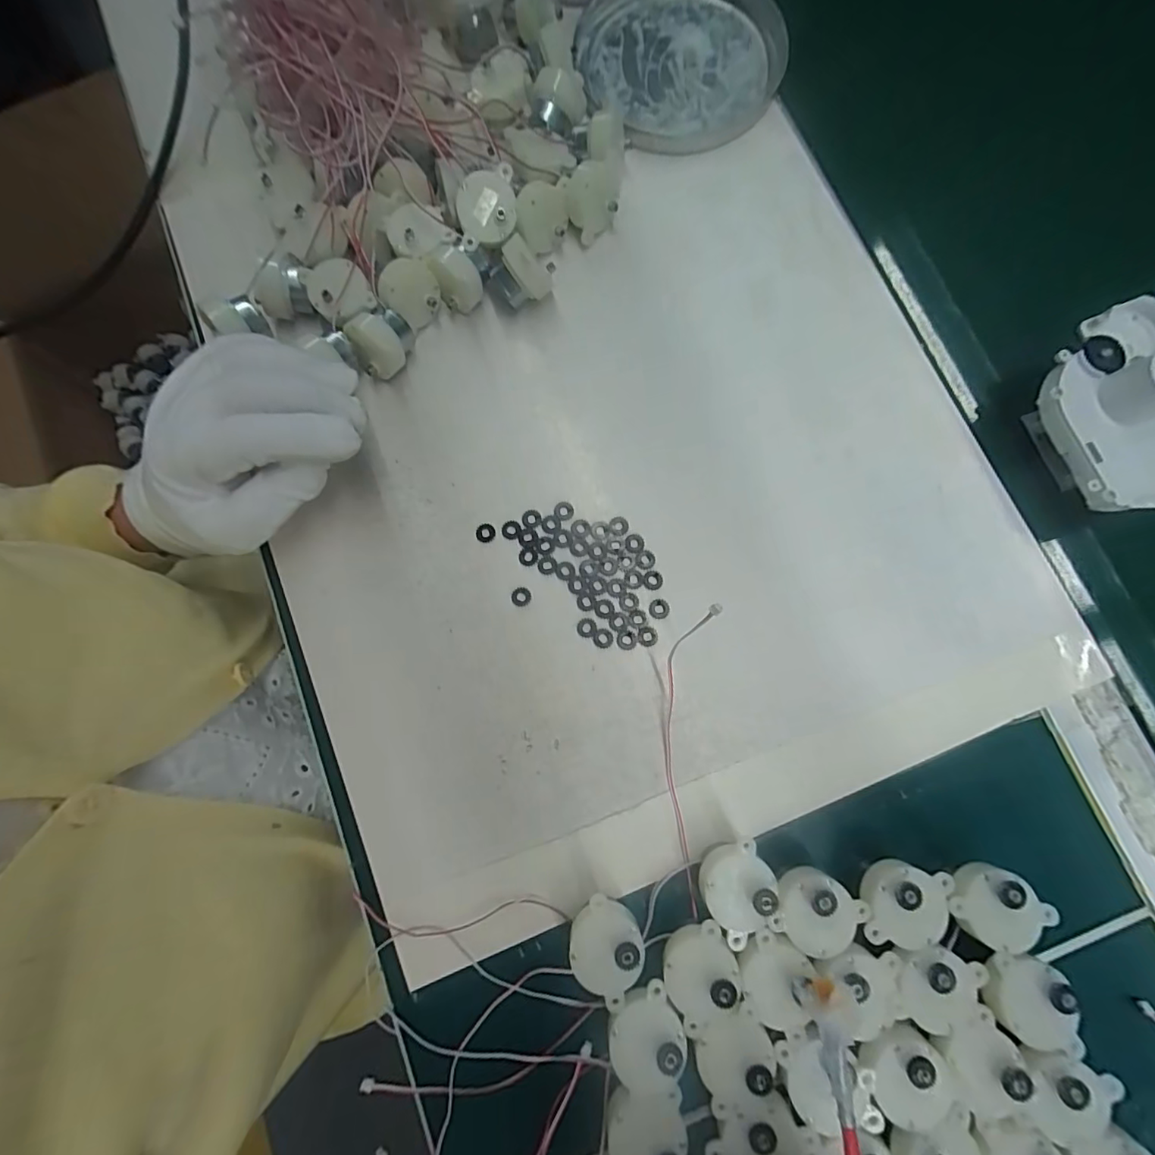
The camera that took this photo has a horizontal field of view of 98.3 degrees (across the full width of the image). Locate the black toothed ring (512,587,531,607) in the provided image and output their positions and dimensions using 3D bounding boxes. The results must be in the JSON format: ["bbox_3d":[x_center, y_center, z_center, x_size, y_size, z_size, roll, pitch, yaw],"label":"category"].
[{"bbox_3d":[-0.030,0.010,0.266,0.010,0.004,0.011,0,80,1],"label":"black toothed ring"}]

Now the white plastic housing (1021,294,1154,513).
[{"bbox_3d":[0.276,-0.084,0.252,0.068,0.053,0.100,-13,80,-1],"label":"white plastic housing"}]

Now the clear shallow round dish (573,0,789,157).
[{"bbox_3d":[0.065,-0.333,0.318,0.127,0.017,0.139,0,80,1],"label":"clear shallow round dish"}]

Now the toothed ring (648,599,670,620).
[{"bbox_3d":[0.043,0.016,0.263,0.011,0.004,0.010,0,80,1],"label":"toothed ring"}]

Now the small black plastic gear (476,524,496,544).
[{"bbox_3d":[-0.050,-0.024,0.272,0.011,0.004,0.010,0,80,1],"label":"small black plastic gear"}]

